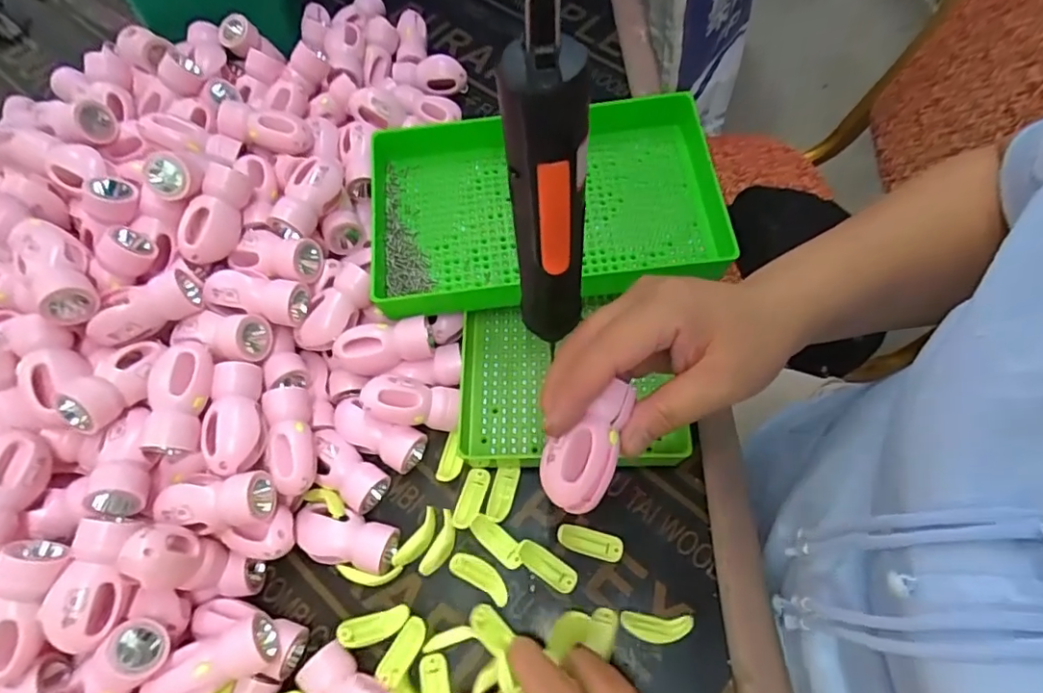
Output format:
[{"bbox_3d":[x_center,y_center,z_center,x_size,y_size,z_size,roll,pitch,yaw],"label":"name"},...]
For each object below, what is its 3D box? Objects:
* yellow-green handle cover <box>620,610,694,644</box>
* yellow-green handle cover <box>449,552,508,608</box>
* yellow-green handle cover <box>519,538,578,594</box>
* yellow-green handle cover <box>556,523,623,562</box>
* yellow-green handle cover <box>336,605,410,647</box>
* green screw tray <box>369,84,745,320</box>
[{"bbox_3d":[0.081,0.168,0.340,0.042,0.012,0.016,3,65,4],"label":"yellow-green handle cover"},{"bbox_3d":[-0.025,0.144,0.356,0.041,0.010,0.016,30,70,15],"label":"yellow-green handle cover"},{"bbox_3d":[0.016,0.140,0.360,0.042,0.008,0.015,30,70,15],"label":"yellow-green handle cover"},{"bbox_3d":[0.044,0.126,0.367,0.042,0.006,0.016,13,66,9],"label":"yellow-green handle cover"},{"bbox_3d":[-0.090,0.173,0.350,0.043,0.007,0.016,-11,62,-15],"label":"yellow-green handle cover"},{"bbox_3d":[0.018,-0.103,0.415,0.255,0.033,0.150,-5,65,0],"label":"green screw tray"}]

